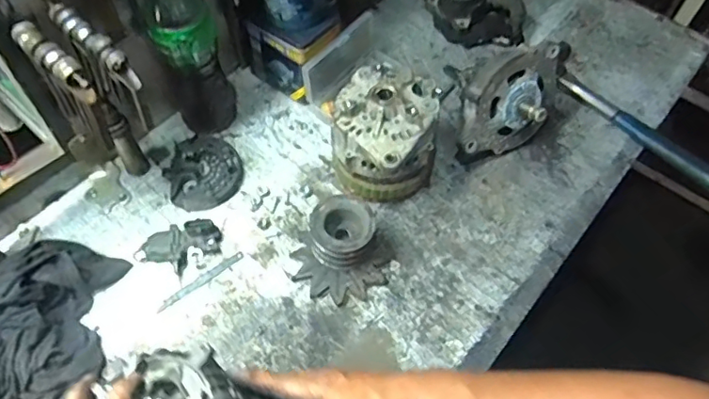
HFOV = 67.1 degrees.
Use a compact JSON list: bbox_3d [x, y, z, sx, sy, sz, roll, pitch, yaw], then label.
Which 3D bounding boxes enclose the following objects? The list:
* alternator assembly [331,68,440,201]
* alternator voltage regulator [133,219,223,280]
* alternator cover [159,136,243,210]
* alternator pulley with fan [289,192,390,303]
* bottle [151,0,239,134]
[{"bbox_3d":[0.042,-0.081,0.729,0.145,0.145,0.163,17,59,6],"label":"alternator assembly"},{"bbox_3d":[-0.226,0.058,0.693,0.099,0.031,0.062,-35,68,-22],"label":"alternator voltage regulator"},{"bbox_3d":[-0.214,-0.044,0.758,0.103,0.023,0.115,-20,63,-16],"label":"alternator cover"},{"bbox_3d":[-0.015,0.063,0.674,0.116,0.073,0.111,2,59,-3],"label":"alternator pulley with fan"},{"bbox_3d":[-0.215,-0.204,0.715,0.083,0.265,0.093,-9,60,-10],"label":"bottle"}]

